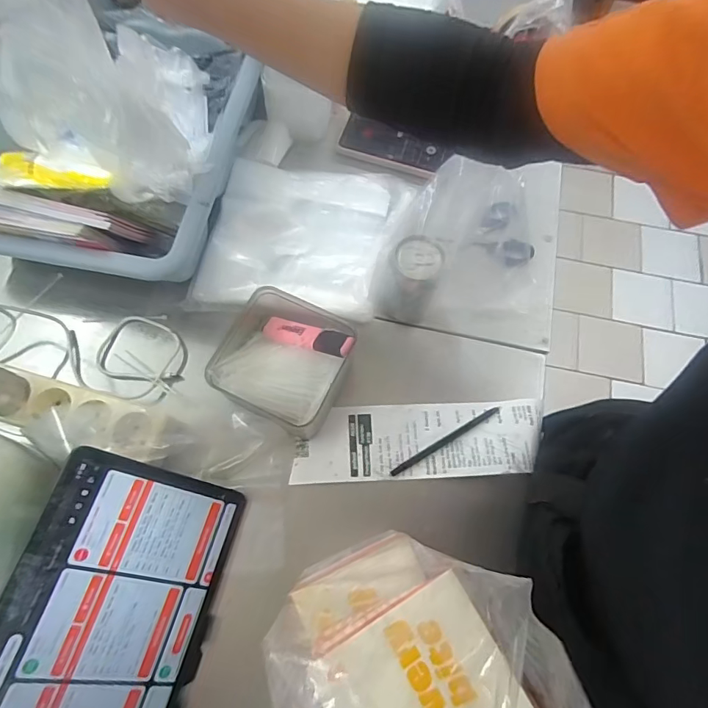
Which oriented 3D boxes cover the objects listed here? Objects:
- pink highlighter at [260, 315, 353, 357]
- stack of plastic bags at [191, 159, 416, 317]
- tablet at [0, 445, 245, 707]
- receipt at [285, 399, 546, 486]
[{"bbox_3d":[-0.049,-0.019,0.462,0.112,0.010,0.024,15,67,33],"label":"pink highlighter"},{"bbox_3d":[-0.058,-0.143,0.557,0.229,0.024,0.202,6,70,0],"label":"stack of plastic bags"},{"bbox_3d":[-0.197,0.219,0.370,0.166,0.008,0.243,32,65,-35],"label":"tablet"},{"bbox_3d":[0.069,0.089,0.480,0.256,0.008,0.076,-3,66,-1],"label":"receipt"}]

